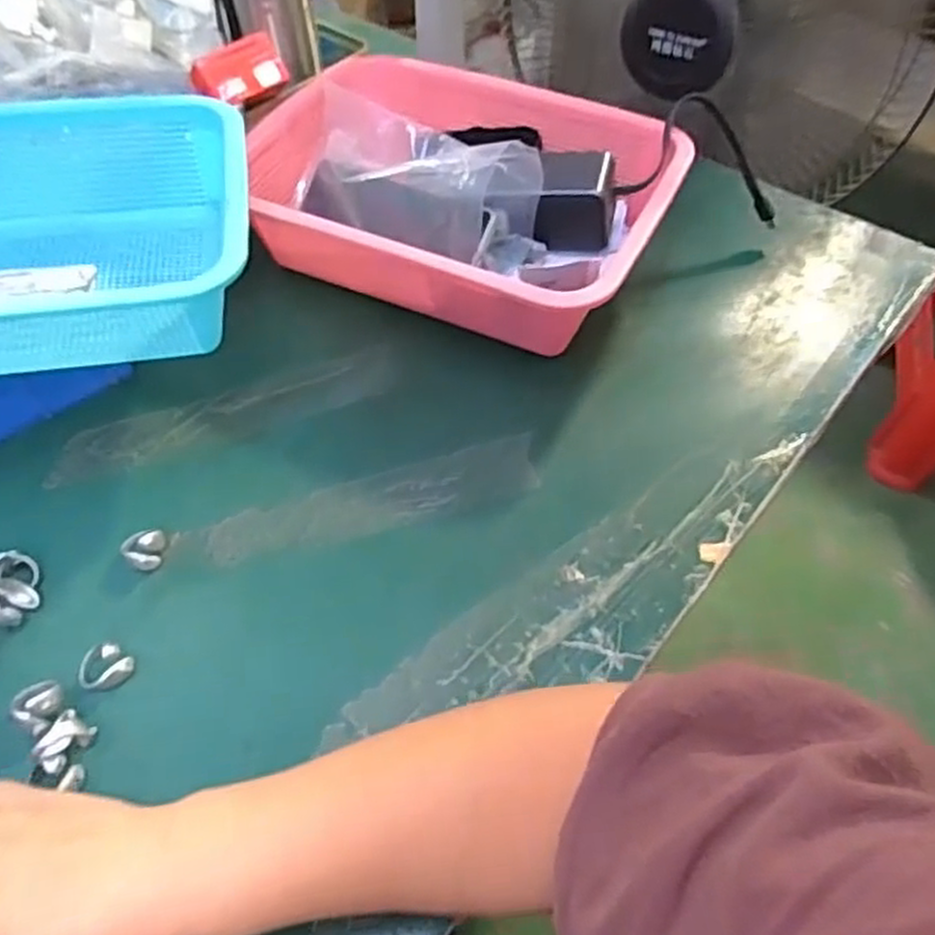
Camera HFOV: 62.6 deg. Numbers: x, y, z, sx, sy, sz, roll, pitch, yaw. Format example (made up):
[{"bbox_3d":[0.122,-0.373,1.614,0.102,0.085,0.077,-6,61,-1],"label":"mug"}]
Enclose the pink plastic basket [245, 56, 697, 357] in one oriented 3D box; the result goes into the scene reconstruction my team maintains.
[{"bbox_3d":[-0.005,-0.210,0.584,0.310,0.096,0.219,26,57,18],"label":"pink plastic basket"}]

